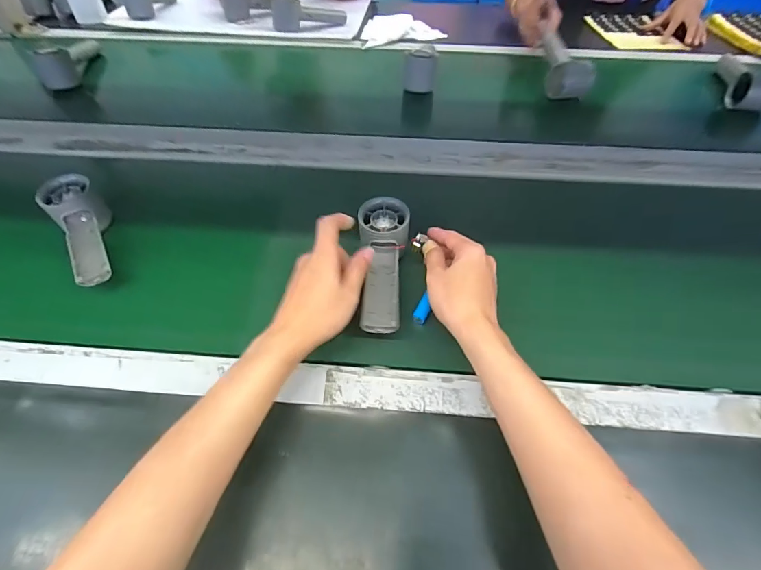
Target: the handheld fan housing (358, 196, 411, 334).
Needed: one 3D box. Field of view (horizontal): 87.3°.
[{"bbox_3d":[0.002,-0.022,0.430,0.054,0.035,0.156,2,64,3],"label":"handheld fan housing"}]

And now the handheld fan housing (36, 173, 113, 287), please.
[{"bbox_3d":[-0.341,-0.064,0.462,0.055,0.050,0.154,-32,62,-19],"label":"handheld fan housing"}]

